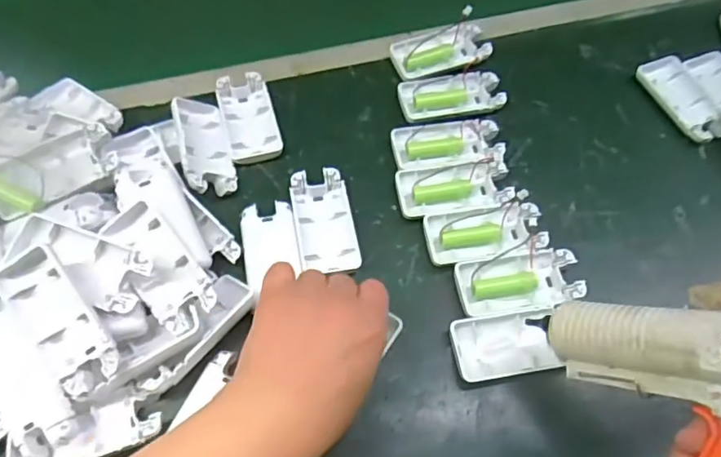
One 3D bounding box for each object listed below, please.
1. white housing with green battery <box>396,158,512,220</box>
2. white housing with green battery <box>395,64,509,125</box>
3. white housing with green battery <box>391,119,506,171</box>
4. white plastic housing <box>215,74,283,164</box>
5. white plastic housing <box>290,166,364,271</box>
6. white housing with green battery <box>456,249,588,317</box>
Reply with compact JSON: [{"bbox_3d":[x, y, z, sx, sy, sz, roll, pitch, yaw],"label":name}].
[{"bbox_3d":[0.079,-0.032,0.471,0.095,0.016,0.047,-10,63,-9],"label":"white housing with green battery"},{"bbox_3d":[0.085,-0.123,0.520,0.094,0.014,0.046,-12,64,-10],"label":"white housing with green battery"},{"bbox_3d":[0.076,-0.073,0.490,0.094,0.019,0.048,-8,63,-8],"label":"white housing with green battery"},{"bbox_3d":[-0.101,-0.099,0.504,0.044,0.012,0.092,-14,64,-11],"label":"white plastic housing"},{"bbox_3d":[-0.029,-0.005,0.453,0.047,0.014,0.091,-8,63,-8],"label":"white plastic housing"},{"bbox_3d":[0.121,0.042,0.433,0.093,0.016,0.044,-10,63,-9],"label":"white housing with green battery"}]

